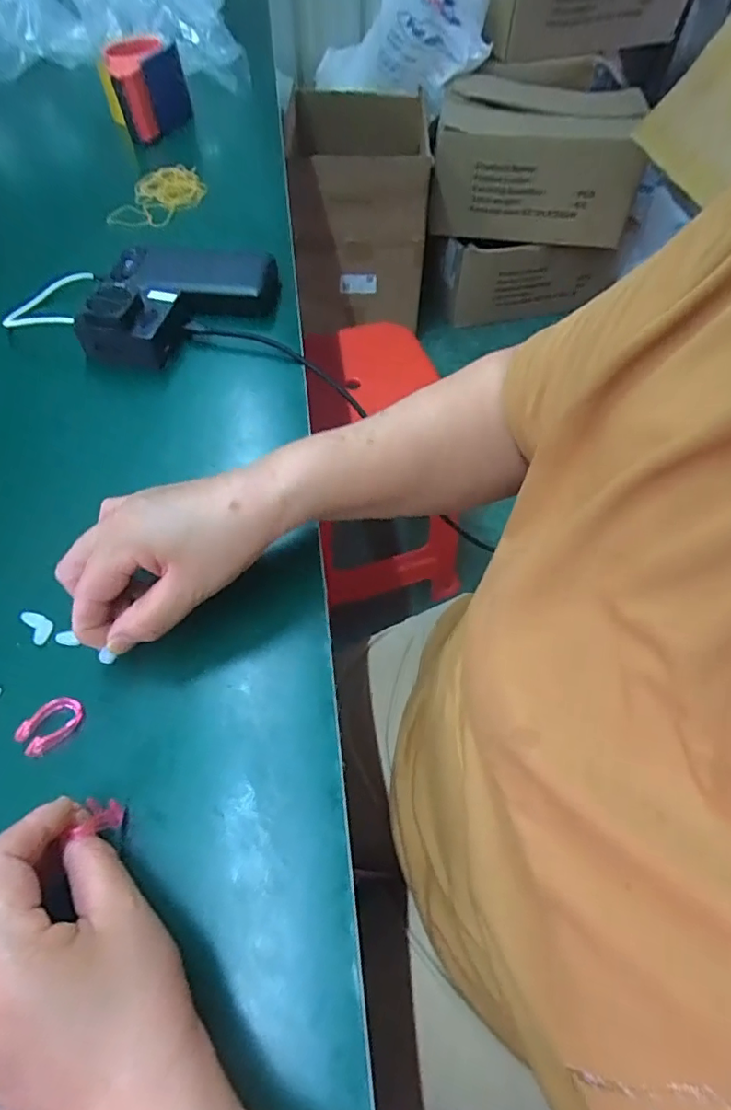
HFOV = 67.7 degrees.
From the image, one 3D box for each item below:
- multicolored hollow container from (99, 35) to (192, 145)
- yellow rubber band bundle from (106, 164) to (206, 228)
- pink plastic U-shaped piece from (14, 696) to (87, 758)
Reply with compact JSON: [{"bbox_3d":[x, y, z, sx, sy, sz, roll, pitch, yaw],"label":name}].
[{"bbox_3d":[-0.289,-0.621,0.724,0.101,0.073,0.131,-15,59,-8],"label":"multicolored hollow container"},{"bbox_3d":[-0.240,-0.426,0.644,0.099,0.016,0.119,2,59,0],"label":"yellow rubber band bundle"},{"bbox_3d":[-0.186,0.100,0.321,0.023,0.009,0.035,37,65,19],"label":"pink plastic U-shaped piece"}]

